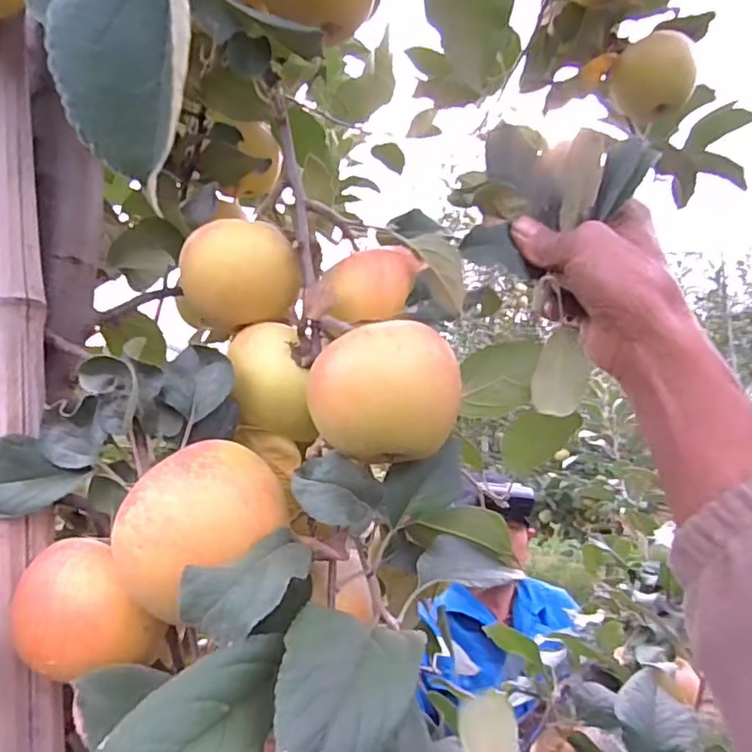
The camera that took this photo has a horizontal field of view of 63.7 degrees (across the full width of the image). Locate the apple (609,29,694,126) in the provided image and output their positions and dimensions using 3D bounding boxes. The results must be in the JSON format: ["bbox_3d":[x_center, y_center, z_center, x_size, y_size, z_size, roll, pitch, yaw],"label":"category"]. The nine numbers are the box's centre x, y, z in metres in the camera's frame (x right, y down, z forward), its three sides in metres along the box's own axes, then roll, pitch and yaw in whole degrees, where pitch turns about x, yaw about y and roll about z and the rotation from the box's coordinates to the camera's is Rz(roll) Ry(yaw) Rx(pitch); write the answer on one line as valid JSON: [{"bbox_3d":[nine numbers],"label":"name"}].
[{"bbox_3d":[0.224,-0.239,0.496,0.057,0.051,0.061,-4,-3,17],"label":"apple"}]

